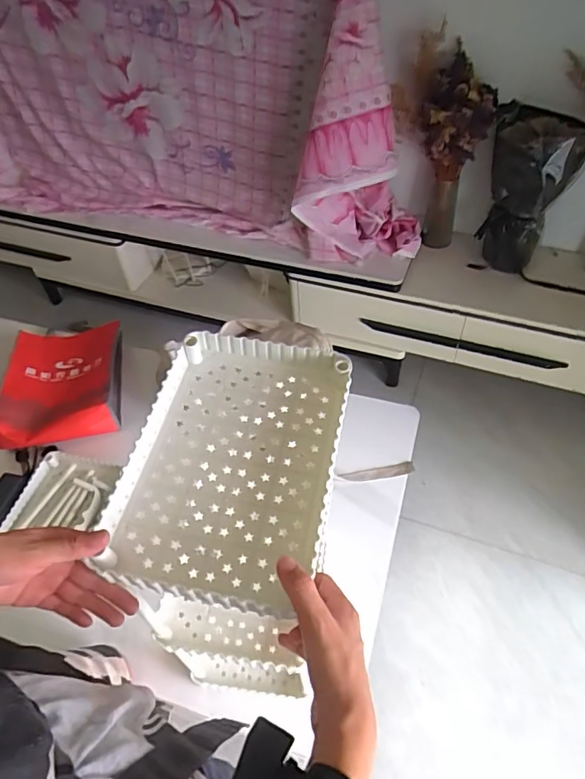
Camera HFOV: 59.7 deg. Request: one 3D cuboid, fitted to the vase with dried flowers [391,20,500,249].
[{"bbox_3d":[0.412,-0.641,1.450,0.240,0.555,0.248,12,52,14],"label":"vase with dried flowers"}]

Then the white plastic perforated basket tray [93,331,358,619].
[{"bbox_3d":[-0.056,0.066,0.515,0.195,0.043,0.286,7,51,10],"label":"white plastic perforated basket tray"}]

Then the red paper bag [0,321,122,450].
[{"bbox_3d":[-0.549,-0.038,1.219,0.267,0.081,0.377,-13,50,-6],"label":"red paper bag"}]

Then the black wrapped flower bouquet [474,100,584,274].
[{"bbox_3d":[0.659,-0.536,1.444,0.220,0.426,0.171,35,61,28],"label":"black wrapped flower bouquet"}]

